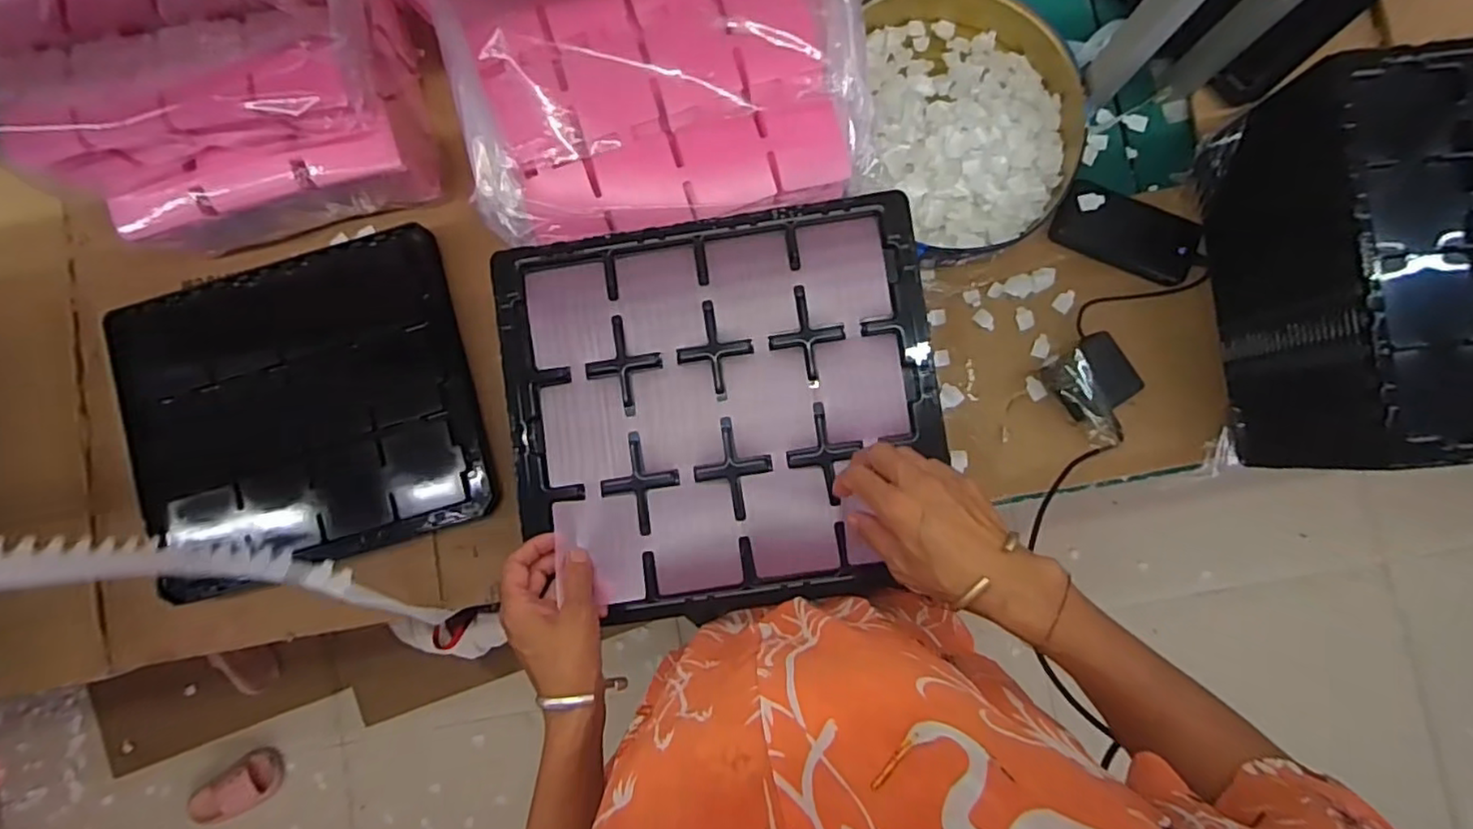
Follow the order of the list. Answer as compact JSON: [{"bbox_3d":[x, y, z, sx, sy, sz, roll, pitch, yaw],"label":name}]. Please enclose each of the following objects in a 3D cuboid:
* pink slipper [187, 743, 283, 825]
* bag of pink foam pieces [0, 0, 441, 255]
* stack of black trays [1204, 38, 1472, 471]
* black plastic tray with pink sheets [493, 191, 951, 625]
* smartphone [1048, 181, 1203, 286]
[{"bbox_3d":[-1.102,0.826,1.411,0.198,0.063,0.105,-31,86,-1],"label":"pink slipper"},{"bbox_3d":[-0.528,-0.331,0.667,0.378,0.186,0.245,-16,86,0],"label":"bag of pink foam pieces"},{"bbox_3d":[0.708,-0.147,0.641,0.333,0.176,0.370,-6,86,0],"label":"stack of black trays"},{"bbox_3d":[-0.010,-0.004,0.554,0.364,0.022,0.332,-9,86,0],"label":"black plastic tray with pink sheets"},{"bbox_3d":[0.449,-0.210,0.737,0.163,0.014,0.080,22,97,1],"label":"smartphone"}]

